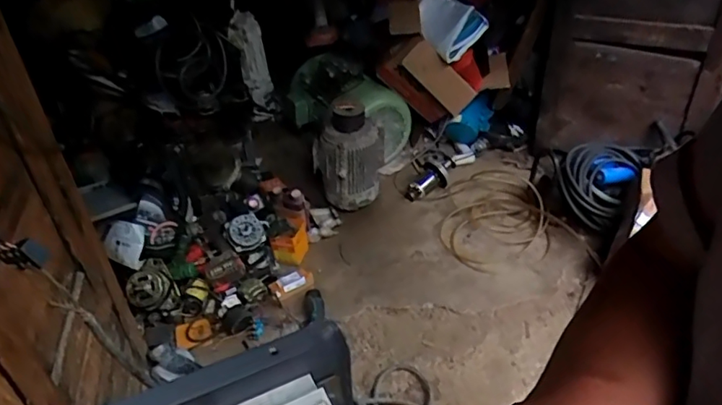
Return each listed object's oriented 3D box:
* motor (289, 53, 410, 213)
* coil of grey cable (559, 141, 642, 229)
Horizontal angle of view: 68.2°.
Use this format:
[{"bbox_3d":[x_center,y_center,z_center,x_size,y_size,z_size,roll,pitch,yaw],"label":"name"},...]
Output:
[{"bbox_3d":[-0.022,-0.216,1.581,0.283,0.410,0.234,-30,44,-32],"label":"motor"},{"bbox_3d":[0.631,-0.057,1.464,0.196,0.229,0.080,24,19,10],"label":"coil of grey cable"}]

